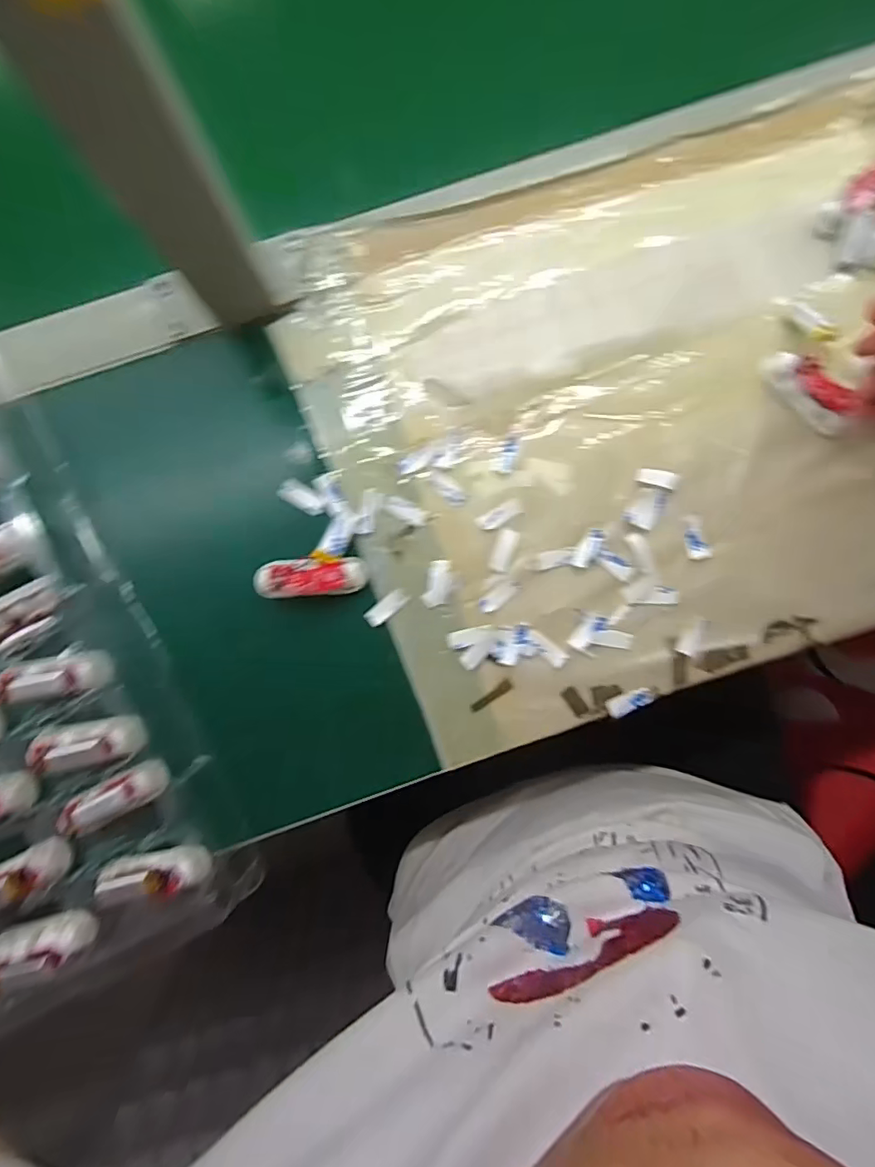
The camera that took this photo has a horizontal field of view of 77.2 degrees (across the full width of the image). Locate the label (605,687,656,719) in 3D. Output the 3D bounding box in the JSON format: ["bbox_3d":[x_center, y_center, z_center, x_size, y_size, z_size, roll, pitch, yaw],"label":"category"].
[{"bbox_3d":[0.119,0.072,0.335,0.031,0.005,0.010,-21,89,-2],"label":"label"}]

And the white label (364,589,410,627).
[{"bbox_3d":[-0.031,0.015,0.334,0.029,0.004,0.011,-40,90,-2],"label":"white label"}]

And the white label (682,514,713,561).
[{"bbox_3d":[0.159,-0.028,0.337,0.014,0.004,0.028,-16,89,-2],"label":"white label"}]

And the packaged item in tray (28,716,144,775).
[{"bbox_3d":[-0.204,0.093,0.314,0.061,0.019,0.022,-9,89,-2],"label":"packaged item in tray"}]

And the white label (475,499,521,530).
[{"bbox_3d":[0.038,-0.042,0.334,0.029,0.004,0.010,-29,90,-2],"label":"white label"}]

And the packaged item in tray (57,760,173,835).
[{"bbox_3d":[-0.185,0.123,0.313,0.058,0.019,0.022,-27,92,-19],"label":"packaged item in tray"}]

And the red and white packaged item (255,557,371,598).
[{"bbox_3d":[-0.075,-0.004,0.326,0.063,0.018,0.022,-4,89,-2],"label":"red and white packaged item"}]

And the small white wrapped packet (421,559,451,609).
[{"bbox_3d":[0.000,0.001,0.335,0.015,0.004,0.029,17,88,-1],"label":"small white wrapped packet"}]

